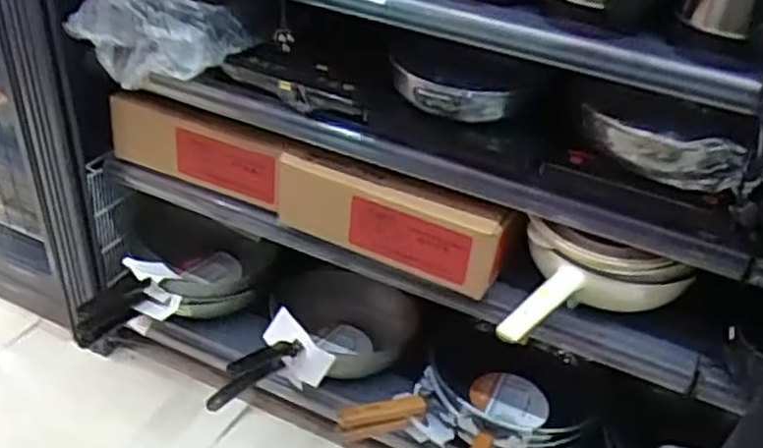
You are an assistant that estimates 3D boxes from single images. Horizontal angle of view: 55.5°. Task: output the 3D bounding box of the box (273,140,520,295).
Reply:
[{"bbox_3d":[0.004,-0.009,1.252,0.446,0.164,0.045,18,37,19],"label":"box"}]

